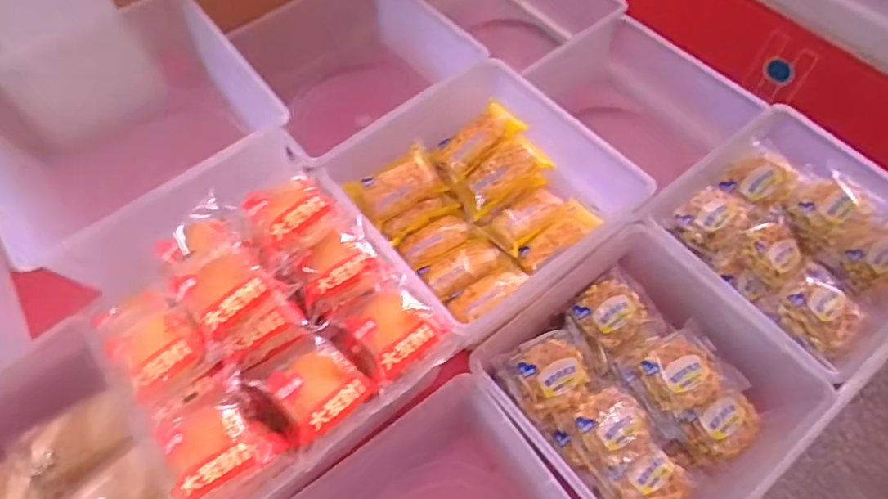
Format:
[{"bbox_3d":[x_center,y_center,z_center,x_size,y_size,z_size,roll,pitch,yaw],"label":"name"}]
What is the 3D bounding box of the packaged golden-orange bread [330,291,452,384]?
[{"bbox_3d":[-0.052,0.075,0.575,0.085,0.038,0.090,-31,64,-14],"label":"packaged golden-orange bread"}]

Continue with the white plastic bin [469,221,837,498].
[{"bbox_3d":[0.240,0.169,0.683,0.302,0.097,0.311,-37,66,-17],"label":"white plastic bin"}]

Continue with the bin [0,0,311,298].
[{"bbox_3d":[-0.356,-0.107,0.695,0.291,0.187,0.342,-37,66,-17],"label":"bin"}]

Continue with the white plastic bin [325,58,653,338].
[{"bbox_3d":[0.047,-0.067,0.729,0.289,0.121,0.288,-35,65,-16],"label":"white plastic bin"}]

